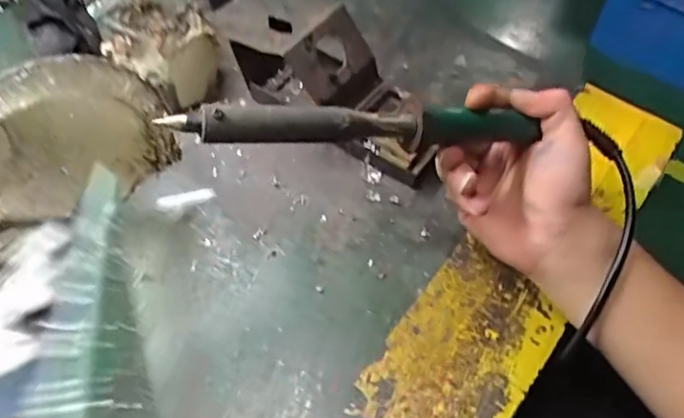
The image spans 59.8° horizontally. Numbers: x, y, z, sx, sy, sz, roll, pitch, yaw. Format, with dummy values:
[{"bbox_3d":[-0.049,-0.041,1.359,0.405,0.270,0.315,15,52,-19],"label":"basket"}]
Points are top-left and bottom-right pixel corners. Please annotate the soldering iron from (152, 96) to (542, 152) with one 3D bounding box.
[{"bbox_3d":[0.014,-0.047,0.339,0.215,0.023,0.019,-3,53,-21],"label":"soldering iron"}]

